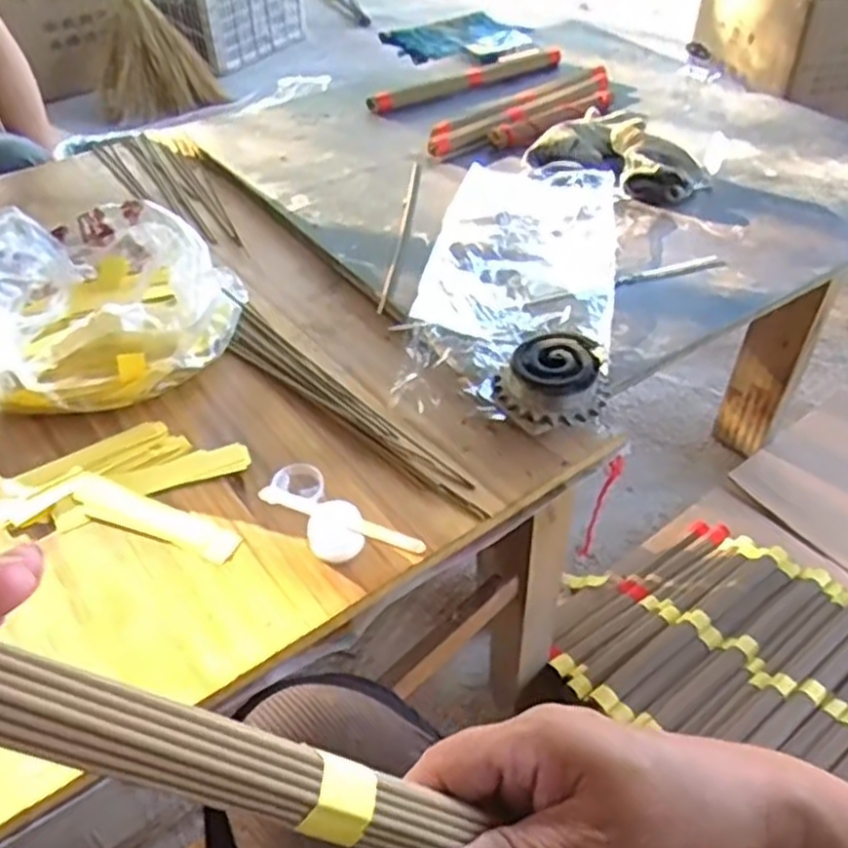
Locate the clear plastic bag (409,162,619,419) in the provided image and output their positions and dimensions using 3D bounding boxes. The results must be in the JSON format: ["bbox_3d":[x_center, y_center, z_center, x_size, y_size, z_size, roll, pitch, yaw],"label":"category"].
[{"bbox_3d":[0.097,-0.155,0.742,0.170,0.032,0.378,9,44,10],"label":"clear plastic bag"}]

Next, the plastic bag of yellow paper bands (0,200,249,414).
[{"bbox_3d":[-0.281,-0.111,0.676,0.232,0.082,0.227,-16,46,-15],"label":"plastic bag of yellow paper bands"}]

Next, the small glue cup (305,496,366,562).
[{"bbox_3d":[-0.061,0.074,0.529,0.035,0.032,0.030,-12,45,-12],"label":"small glue cup"}]

